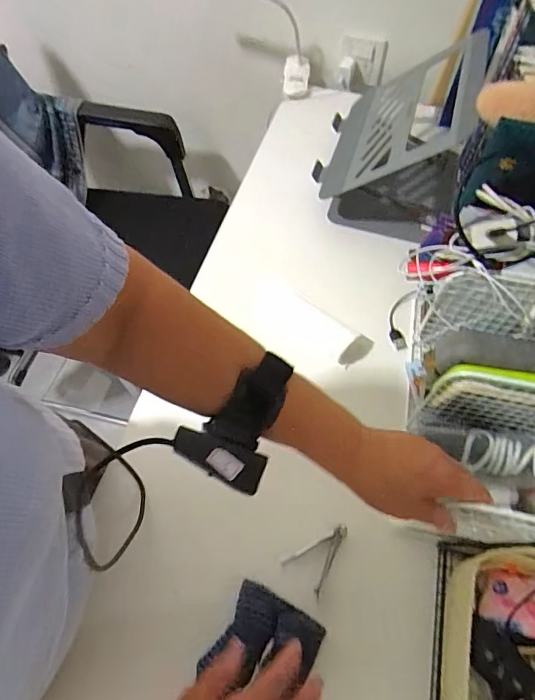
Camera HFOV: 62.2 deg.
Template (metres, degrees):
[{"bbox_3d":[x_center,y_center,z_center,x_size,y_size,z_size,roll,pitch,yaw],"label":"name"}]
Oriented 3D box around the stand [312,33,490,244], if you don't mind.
[{"bbox_3d":[0.199,-0.330,0.690,0.217,0.181,0.289,12,62,8],"label":"stand"}]

